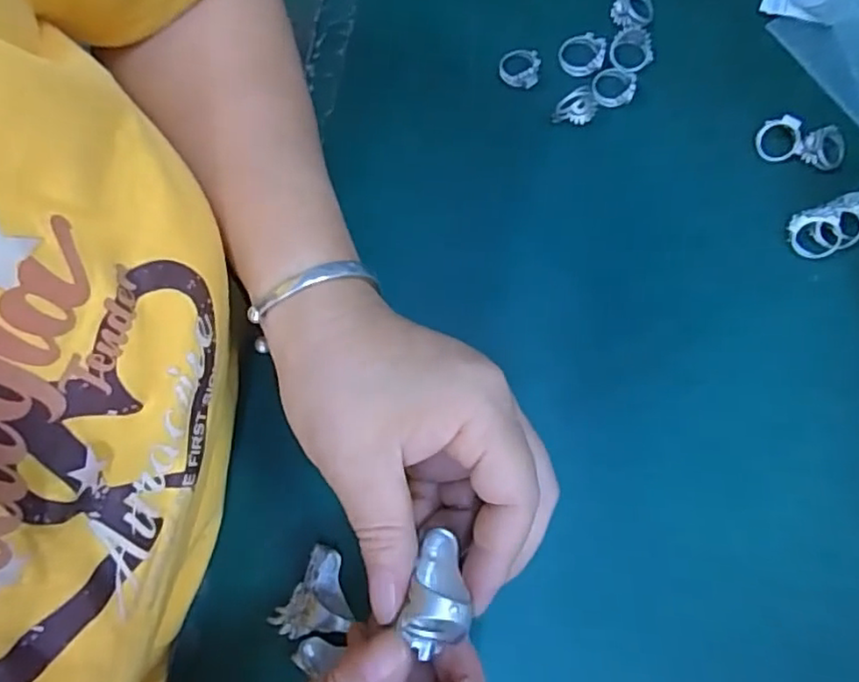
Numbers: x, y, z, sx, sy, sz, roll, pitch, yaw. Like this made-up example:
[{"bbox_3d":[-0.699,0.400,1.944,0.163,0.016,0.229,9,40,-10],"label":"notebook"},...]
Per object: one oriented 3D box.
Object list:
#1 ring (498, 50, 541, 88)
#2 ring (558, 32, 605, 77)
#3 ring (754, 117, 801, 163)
[{"bbox_3d":[0.047,-0.145,0.329,0.021,0.005,0.019,9,78,4],"label":"ring"},{"bbox_3d":[0.080,-0.152,0.327,0.023,0.004,0.023,0,78,2],"label":"ring"},{"bbox_3d":[0.176,-0.101,0.313,0.021,0.005,0.021,4,104,17],"label":"ring"}]

